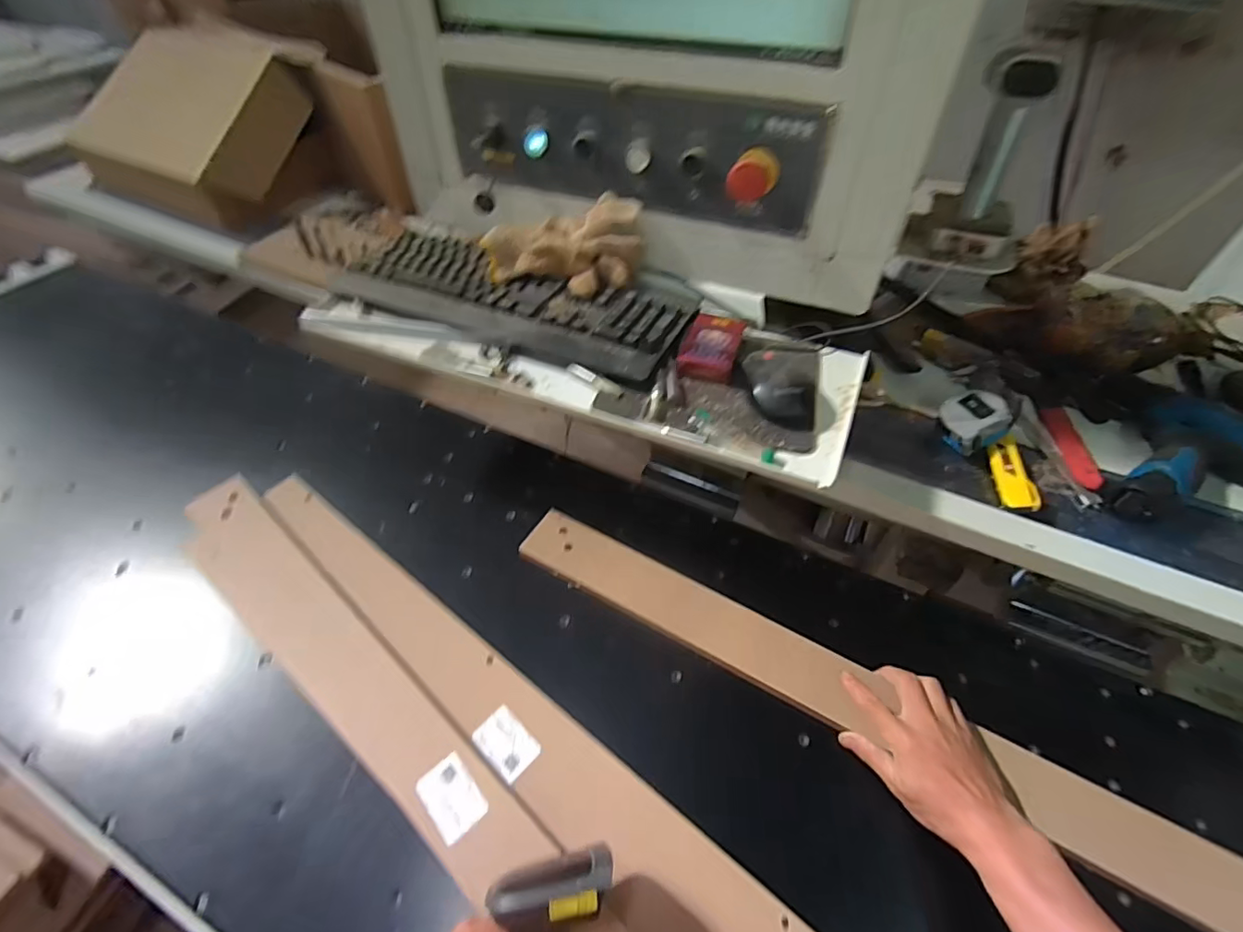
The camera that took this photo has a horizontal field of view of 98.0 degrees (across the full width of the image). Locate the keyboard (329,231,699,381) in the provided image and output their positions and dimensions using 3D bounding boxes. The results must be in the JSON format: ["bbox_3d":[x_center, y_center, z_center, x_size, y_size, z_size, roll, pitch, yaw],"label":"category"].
[{"bbox_3d":[-0.131,-0.202,0.647,0.425,0.028,0.142,19,52,15],"label":"keyboard"}]

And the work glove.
[{"bbox_3d":[-0.069,-0.266,0.639,0.186,0.072,0.095,11,50,9],"label":"work glove"}]

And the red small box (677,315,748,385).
[{"bbox_3d":[0.098,-0.130,0.588,0.058,0.026,0.088,16,51,12],"label":"red small box"}]

